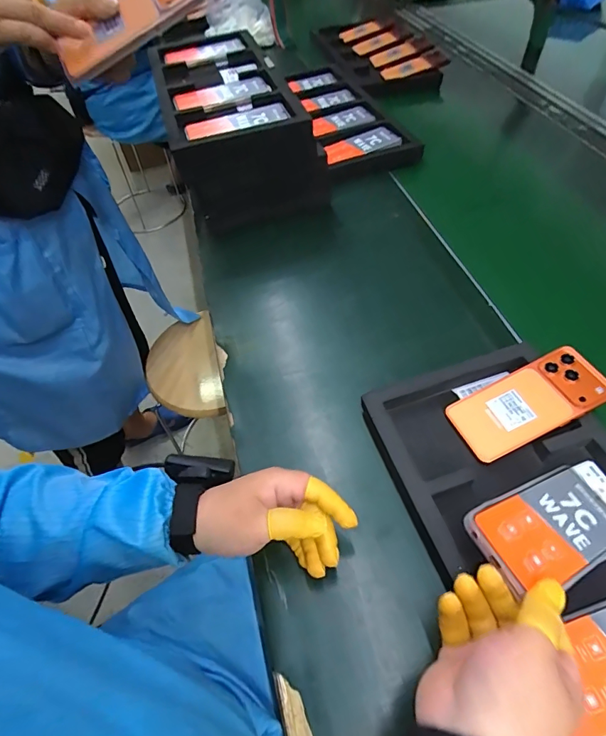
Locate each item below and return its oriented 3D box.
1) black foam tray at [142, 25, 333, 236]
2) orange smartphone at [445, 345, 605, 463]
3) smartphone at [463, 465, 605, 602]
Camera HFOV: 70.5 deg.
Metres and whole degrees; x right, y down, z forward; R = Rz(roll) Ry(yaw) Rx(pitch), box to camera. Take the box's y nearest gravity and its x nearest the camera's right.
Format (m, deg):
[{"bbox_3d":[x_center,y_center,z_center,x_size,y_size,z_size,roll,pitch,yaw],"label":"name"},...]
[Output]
[{"bbox_3d":[-0.129,-0.439,0.797,0.232,0.147,0.403,-18,54,-8],"label":"black foam tray"},{"bbox_3d":[0.245,0.037,0.467,0.162,0.007,0.075,-27,56,0],"label":"orange smartphone"},{"bbox_3d":[0.217,0.138,0.375,0.168,0.008,0.080,-7,49,-29],"label":"smartphone"}]

